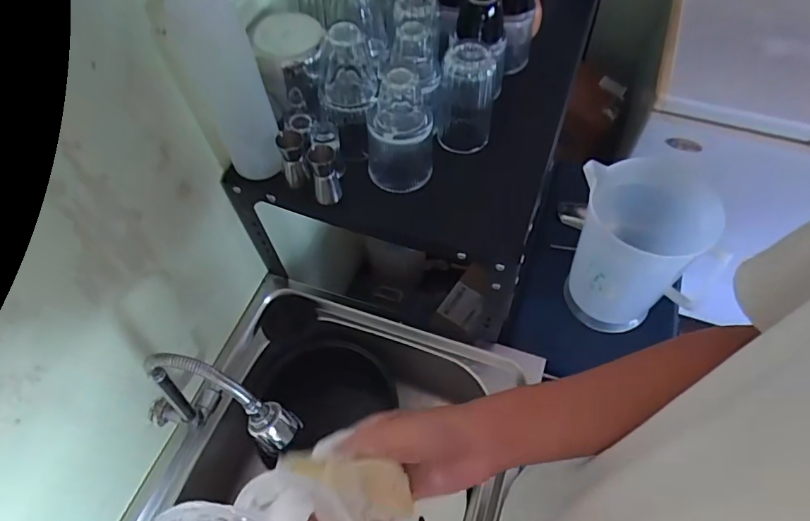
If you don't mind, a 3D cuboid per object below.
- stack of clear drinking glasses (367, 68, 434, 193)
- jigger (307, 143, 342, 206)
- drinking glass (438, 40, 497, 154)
[{"bbox_3d":[-0.007,-0.156,0.616,0.081,0.145,0.068,-3,57,0],"label":"stack of clear drinking glasses"},{"bbox_3d":[-0.099,-0.105,0.625,0.031,0.067,0.036,-10,58,-4],"label":"jigger"},{"bbox_3d":[0.082,-0.214,0.667,0.075,0.139,0.072,5,58,6],"label":"drinking glass"}]

